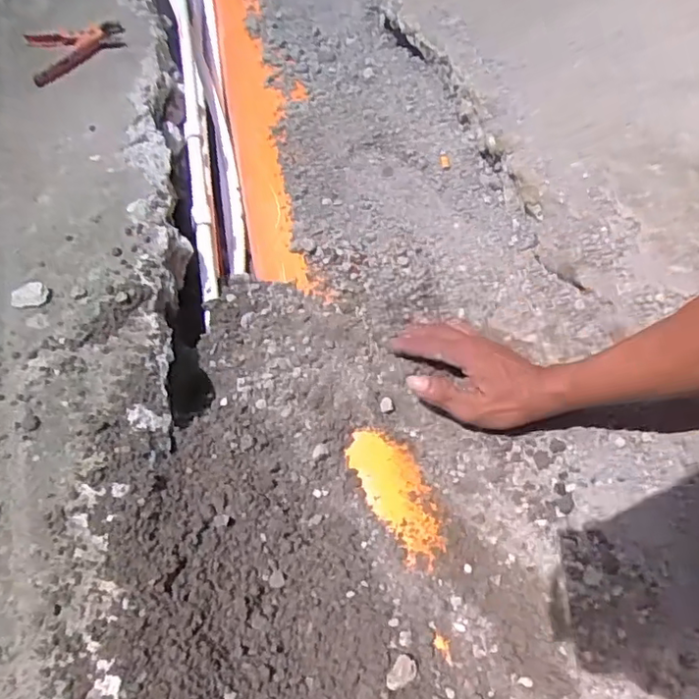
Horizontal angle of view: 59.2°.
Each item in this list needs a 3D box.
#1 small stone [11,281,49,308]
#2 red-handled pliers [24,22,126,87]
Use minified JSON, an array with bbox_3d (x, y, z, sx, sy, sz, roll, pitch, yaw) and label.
[{"bbox_3d":[-0.329,-0.057,0.631,0.036,0.011,0.024,-11,51,-1],"label":"small stone"},{"bbox_3d":[-0.443,-0.496,0.999,0.152,0.018,0.164,-23,53,-10],"label":"red-handled pliers"}]

